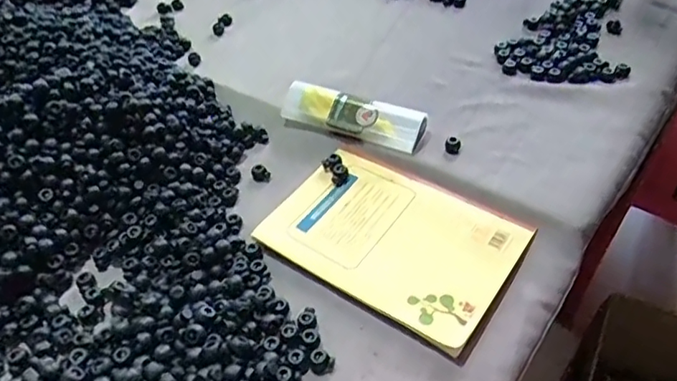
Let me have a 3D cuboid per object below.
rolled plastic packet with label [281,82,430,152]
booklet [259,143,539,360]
[{"bbox_3d":[0.013,-0.076,0.578,0.151,0.031,0.037,21,51,24],"label":"rolled plastic packet with label"},{"bbox_3d":[0.045,0.038,0.489,0.200,0.009,0.134,26,53,27],"label":"booklet"}]

